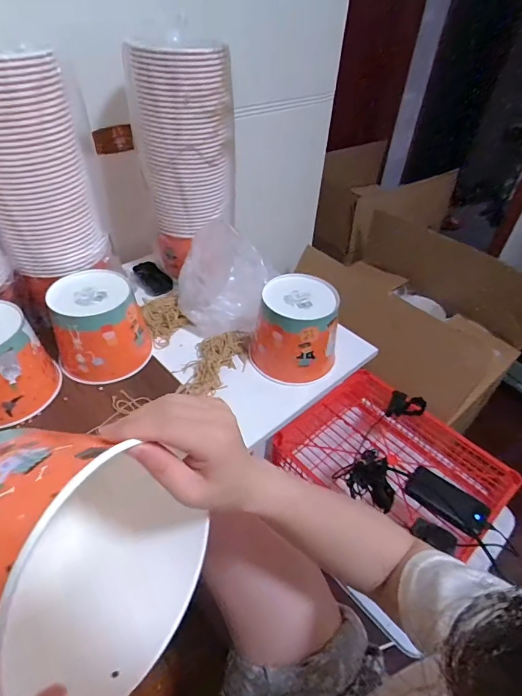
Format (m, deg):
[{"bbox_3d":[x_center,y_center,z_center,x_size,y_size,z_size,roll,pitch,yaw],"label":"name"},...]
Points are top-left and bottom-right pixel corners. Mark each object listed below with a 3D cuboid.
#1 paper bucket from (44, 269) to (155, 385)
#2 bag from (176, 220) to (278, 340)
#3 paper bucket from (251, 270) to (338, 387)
[{"bbox_3d":[-0.267,-0.037,0.674,0.144,0.125,0.135,-13,47,-17],"label":"paper bucket"},{"bbox_3d":[-0.067,-0.125,0.746,0.148,0.170,0.147,23,47,18],"label":"bag"},{"bbox_3d":[0.056,-0.027,0.695,0.142,0.151,0.127,5,44,1],"label":"paper bucket"}]

